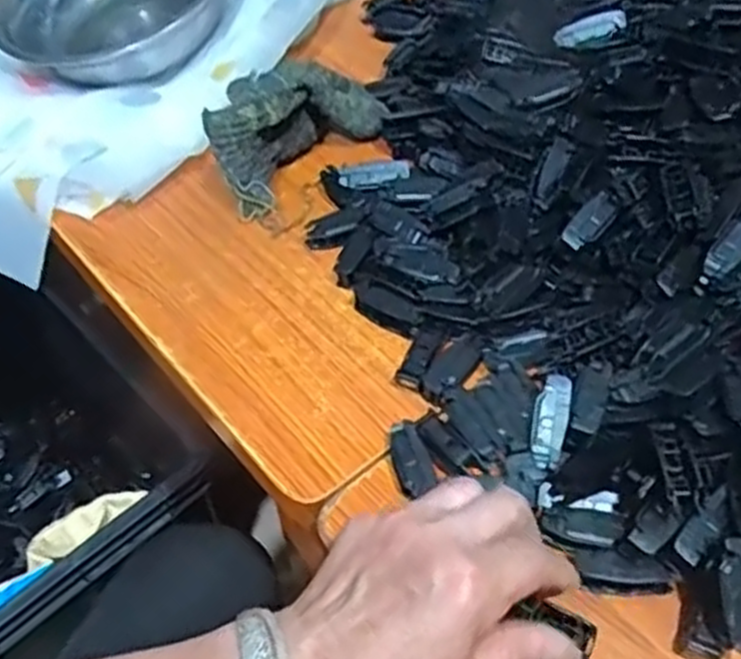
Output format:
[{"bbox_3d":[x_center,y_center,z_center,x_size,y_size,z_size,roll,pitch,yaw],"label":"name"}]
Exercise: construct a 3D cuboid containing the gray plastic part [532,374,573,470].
[{"bbox_3d":[0.094,0.048,0.409,0.016,0.006,0.048,11,82,10],"label":"gray plastic part"}]

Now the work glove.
[{"bbox_3d":[-0.054,-0.153,0.559,0.140,0.075,0.069,-33,59,-21],"label":"work glove"}]

